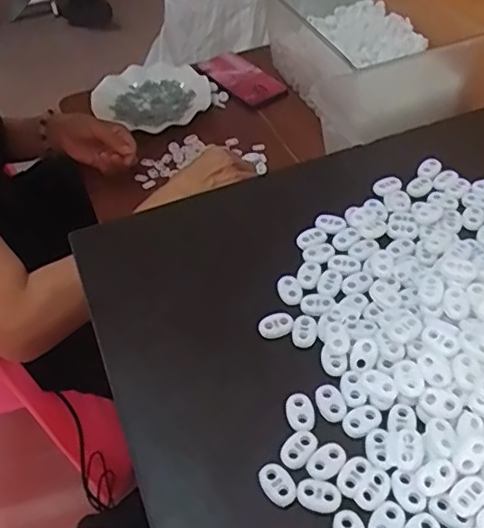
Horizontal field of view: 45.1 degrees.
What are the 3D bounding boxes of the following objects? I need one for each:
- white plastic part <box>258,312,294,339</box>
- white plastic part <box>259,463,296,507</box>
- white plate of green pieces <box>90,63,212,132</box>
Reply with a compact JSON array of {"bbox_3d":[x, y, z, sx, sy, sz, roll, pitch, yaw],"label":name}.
[{"bbox_3d":[0.022,0.039,0.370,0.022,0.004,0.016,-23,51,-14],"label":"white plastic part"},{"bbox_3d":[0.019,0.115,0.304,0.016,0.004,0.021,-27,52,-18],"label":"white plastic part"},{"bbox_3d":[-0.145,-0.274,0.931,0.179,0.034,0.179,-3,49,3],"label":"white plate of green pieces"}]

